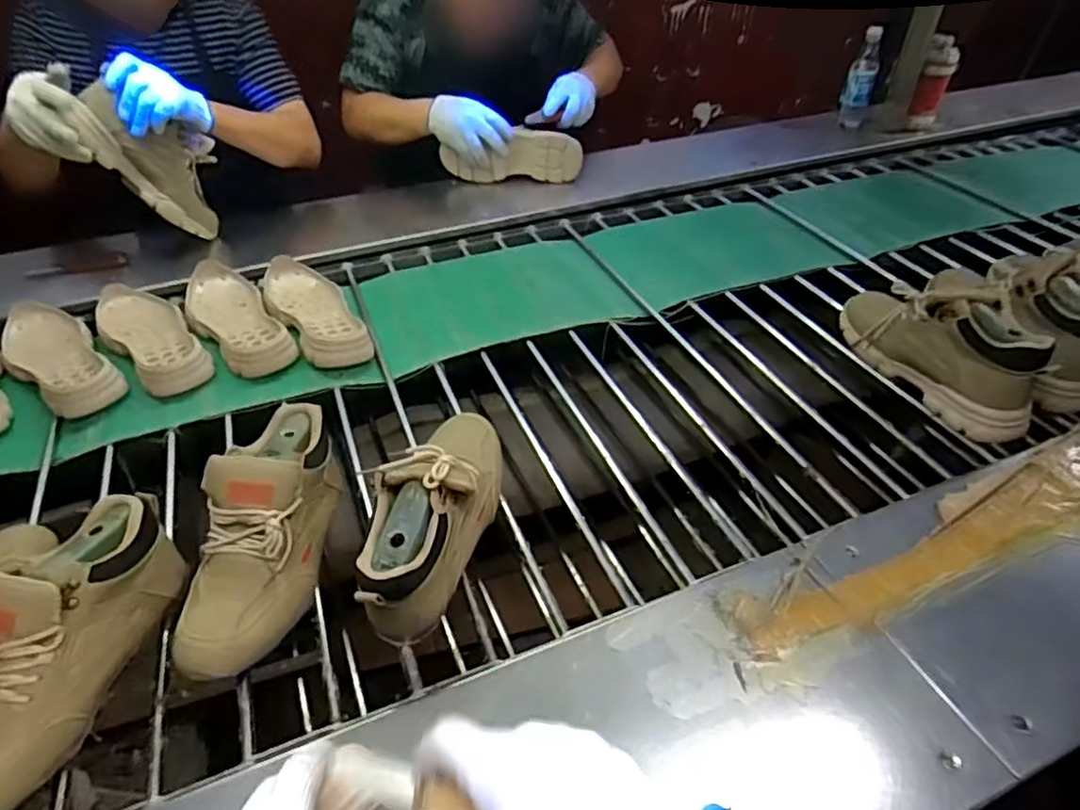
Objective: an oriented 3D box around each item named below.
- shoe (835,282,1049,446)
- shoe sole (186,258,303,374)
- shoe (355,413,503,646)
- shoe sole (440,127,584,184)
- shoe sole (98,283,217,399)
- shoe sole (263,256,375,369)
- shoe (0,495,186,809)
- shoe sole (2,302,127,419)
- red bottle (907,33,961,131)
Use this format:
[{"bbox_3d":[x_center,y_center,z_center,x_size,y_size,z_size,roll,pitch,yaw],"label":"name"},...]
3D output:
[{"bbox_3d":[0.507,-0.089,0.829,0.089,0.132,0.268,-10,44,-10],"label":"shoe"},{"bbox_3d":[-0.462,-0.130,0.983,0.110,0.061,0.277,-25,43,-24],"label":"shoe sole"},{"bbox_3d":[-0.101,0.092,0.638,0.086,0.113,0.259,8,44,10],"label":"shoe"},{"bbox_3d":[-0.057,-0.501,1.313,0.279,0.098,0.033,3,43,4],"label":"shoe sole"},{"bbox_3d":[-0.567,-0.098,0.946,0.107,0.050,0.275,-32,51,-29],"label":"shoe sole"},{"bbox_3d":[-0.345,-0.141,0.986,0.113,0.055,0.269,-21,47,-20],"label":"shoe sole"},{"bbox_3d":[-0.409,0.204,0.529,0.086,0.119,0.277,8,54,14],"label":"shoe"},{"bbox_3d":[-0.677,-0.061,0.909,0.107,0.065,0.261,-33,47,-31],"label":"shoe sole"},{"bbox_3d":[0.895,-0.732,1.477,0.067,0.183,0.064,22,48,22],"label":"red bottle"}]

